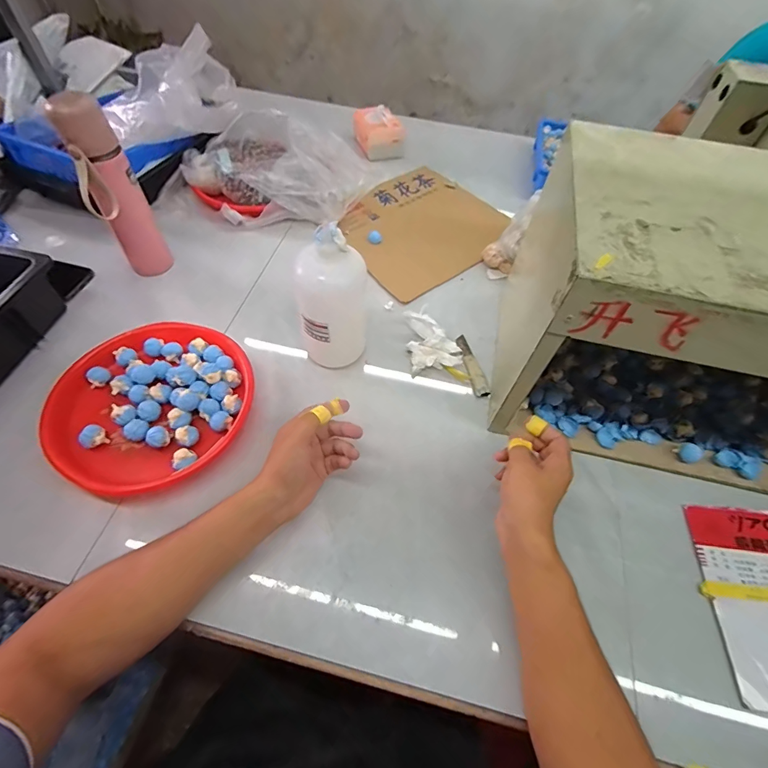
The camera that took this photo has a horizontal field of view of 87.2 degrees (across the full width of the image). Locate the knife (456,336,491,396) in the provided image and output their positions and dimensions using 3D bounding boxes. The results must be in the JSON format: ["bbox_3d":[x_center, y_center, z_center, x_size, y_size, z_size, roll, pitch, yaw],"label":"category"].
[{"bbox_3d":[0.135,-0.030,0.629,0.024,0.012,0.116,-12,60,-5],"label":"knife"}]

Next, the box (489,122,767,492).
[{"bbox_3d":[0.488,-0.054,0.493,0.626,0.284,0.286,13,57,5],"label":"box"}]

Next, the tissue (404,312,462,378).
[{"bbox_3d":[0.076,-0.066,0.631,0.078,0.034,0.098,-5,57,-6],"label":"tissue"}]

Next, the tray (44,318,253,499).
[{"bbox_3d":[-0.304,0.018,0.543,0.235,0.045,0.248,1,58,-2],"label":"tray"}]

